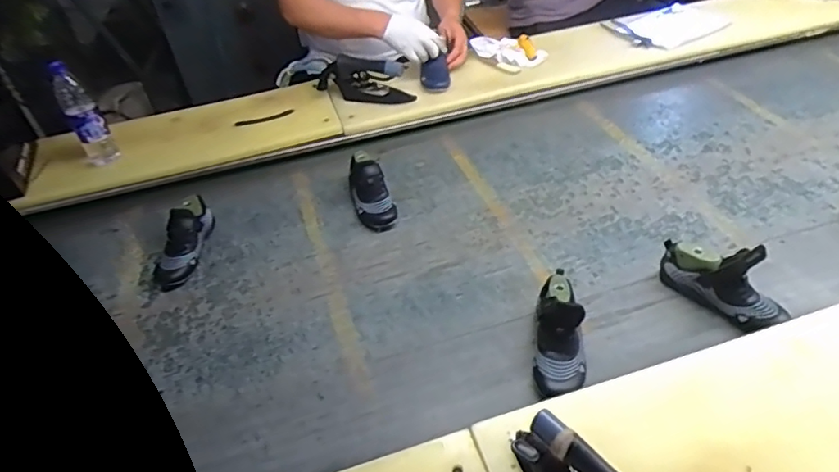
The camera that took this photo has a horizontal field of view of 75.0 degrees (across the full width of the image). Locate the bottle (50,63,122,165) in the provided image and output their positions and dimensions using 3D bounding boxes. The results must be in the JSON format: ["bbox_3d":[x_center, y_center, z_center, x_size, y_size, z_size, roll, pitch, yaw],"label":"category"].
[{"bbox_3d":[-0.677,-0.238,1.106,0.055,0.236,0.054,-33,49,-29],"label":"bottle"}]

